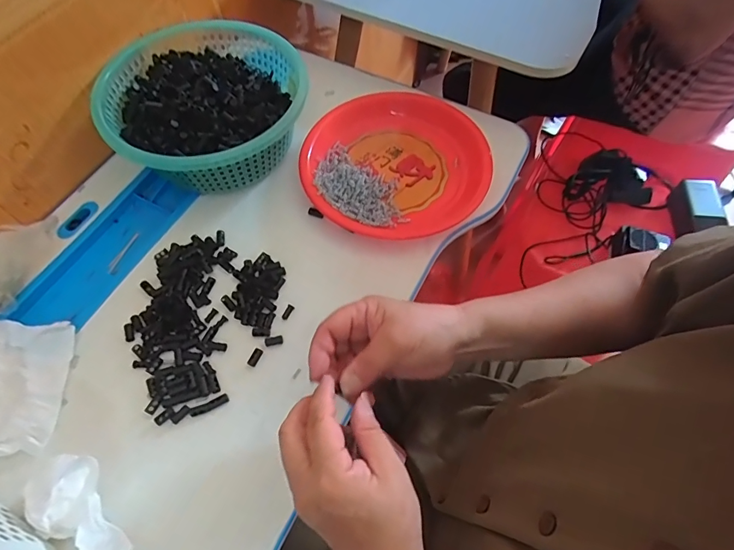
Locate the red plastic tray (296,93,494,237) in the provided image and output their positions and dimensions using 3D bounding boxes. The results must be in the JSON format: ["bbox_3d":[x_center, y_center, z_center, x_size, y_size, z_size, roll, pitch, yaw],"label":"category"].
[{"bbox_3d":[0.039,-0.138,0.528,0.202,0.027,0.224,31,66,16],"label":"red plastic tray"}]

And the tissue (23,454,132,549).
[{"bbox_3d":[-0.239,0.197,0.353,0.052,0.034,0.097,-31,66,-15],"label":"tissue"}]

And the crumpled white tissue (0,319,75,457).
[{"bbox_3d":[-0.341,0.101,0.415,0.091,0.022,0.128,0,62,1],"label":"crumpled white tissue"}]

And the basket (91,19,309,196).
[{"bbox_3d":[-0.192,-0.205,0.530,0.225,0.081,0.232,0,62,1],"label":"basket"}]

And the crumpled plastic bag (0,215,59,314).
[{"bbox_3d":[-0.392,-0.023,0.461,0.061,0.049,0.116,18,63,10],"label":"crumpled plastic bag"}]

